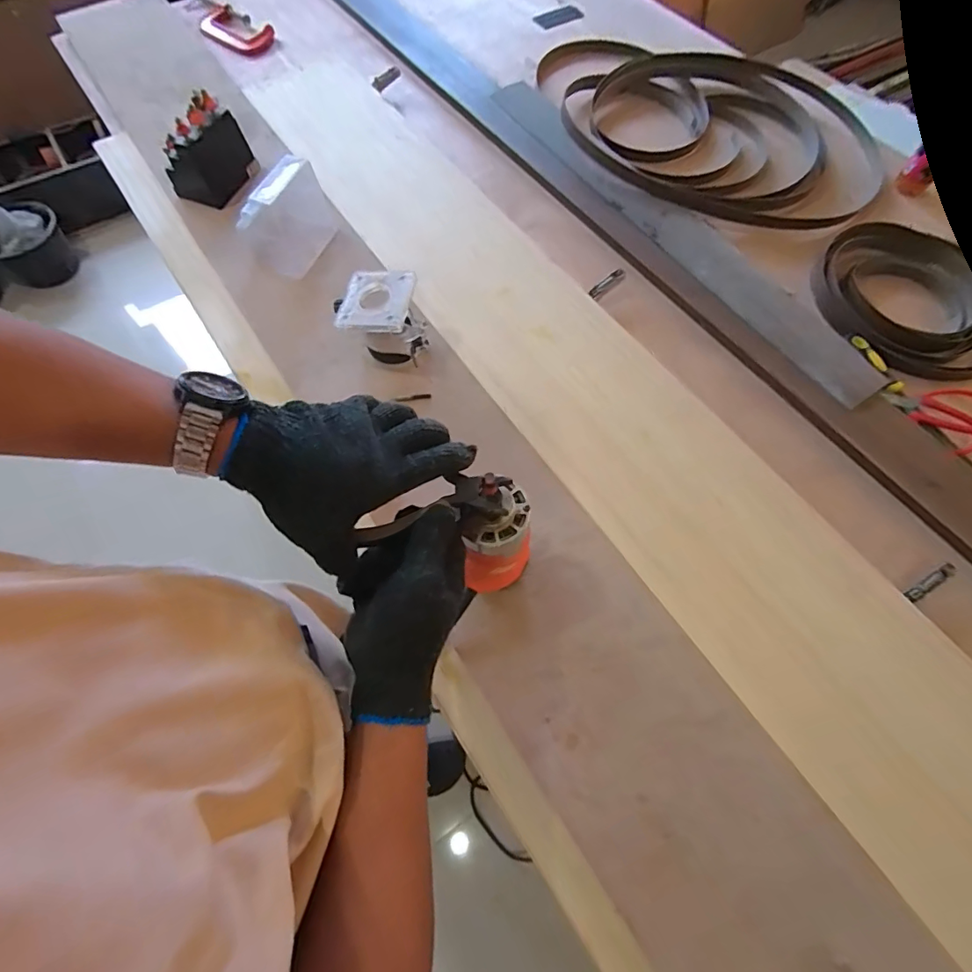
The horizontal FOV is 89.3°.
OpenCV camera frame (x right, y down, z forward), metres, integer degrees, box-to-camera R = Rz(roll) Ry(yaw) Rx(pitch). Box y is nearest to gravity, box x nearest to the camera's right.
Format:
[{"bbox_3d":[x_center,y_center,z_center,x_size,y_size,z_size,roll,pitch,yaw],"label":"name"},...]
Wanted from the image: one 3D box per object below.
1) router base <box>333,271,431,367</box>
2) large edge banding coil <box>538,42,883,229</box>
[{"bbox_3d":[-0.134,-0.215,0.641,0.110,0.090,0.088,3,65,0],"label":"router base"},{"bbox_3d":[0.400,-0.669,0.916,0.642,0.043,0.446,13,65,4],"label":"large edge banding coil"}]

